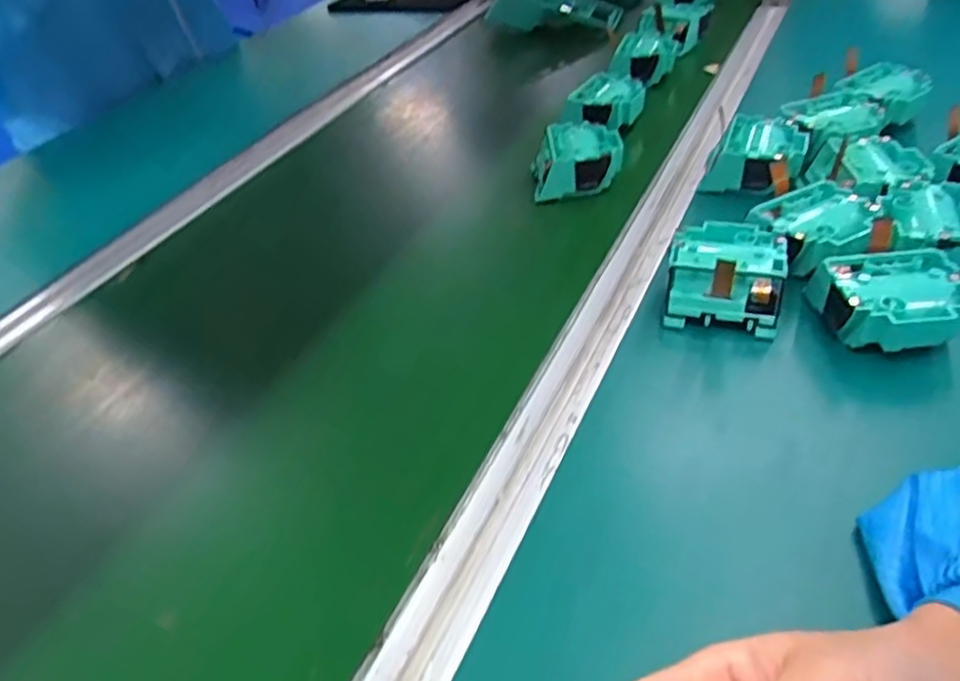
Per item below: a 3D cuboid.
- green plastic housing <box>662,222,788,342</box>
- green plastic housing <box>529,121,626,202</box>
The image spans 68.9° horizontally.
[{"bbox_3d":[0.169,-0.043,0.485,0.072,0.047,0.075,6,42,15],"label":"green plastic housing"},{"bbox_3d":[0.089,-0.166,0.638,0.079,0.042,0.077,-1,41,7],"label":"green plastic housing"}]

